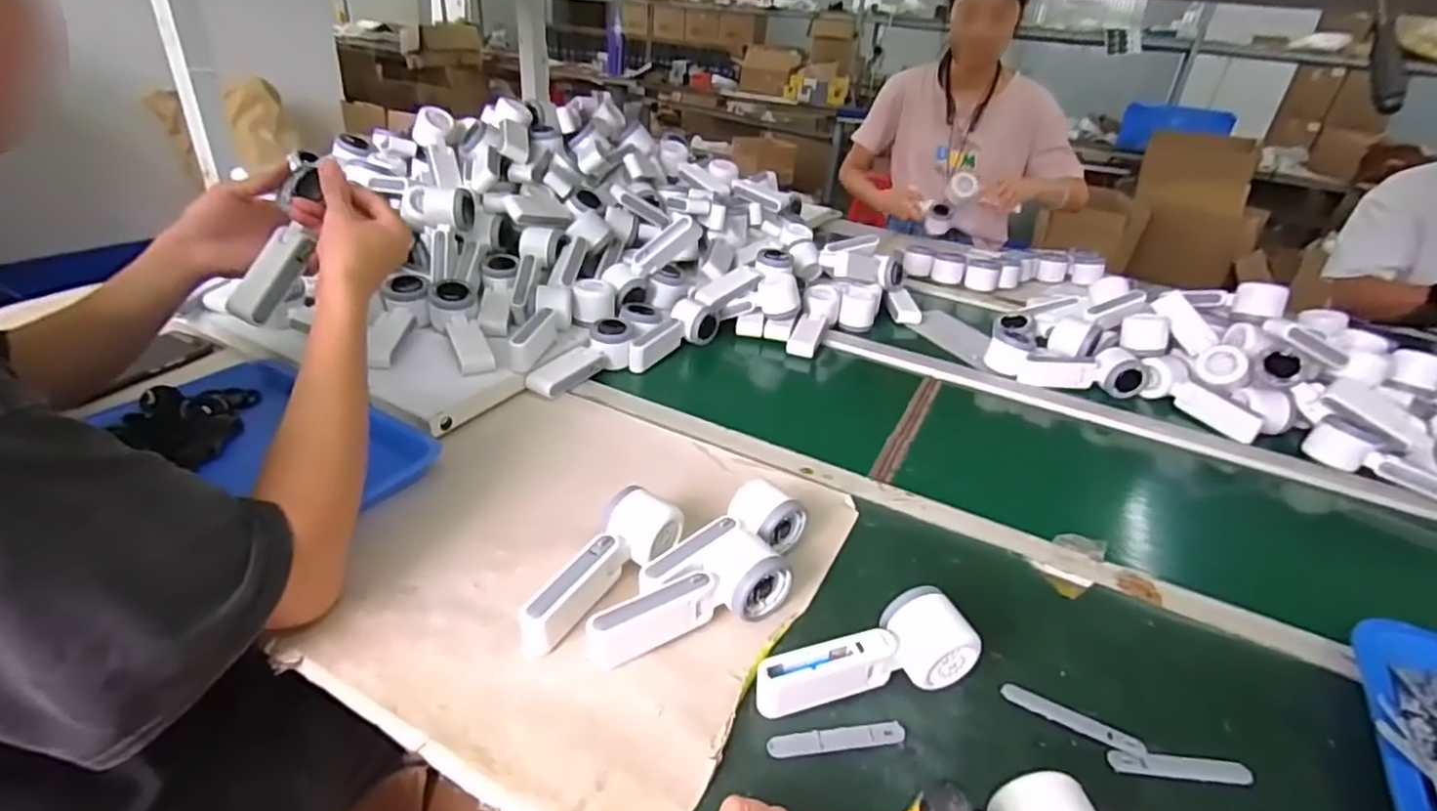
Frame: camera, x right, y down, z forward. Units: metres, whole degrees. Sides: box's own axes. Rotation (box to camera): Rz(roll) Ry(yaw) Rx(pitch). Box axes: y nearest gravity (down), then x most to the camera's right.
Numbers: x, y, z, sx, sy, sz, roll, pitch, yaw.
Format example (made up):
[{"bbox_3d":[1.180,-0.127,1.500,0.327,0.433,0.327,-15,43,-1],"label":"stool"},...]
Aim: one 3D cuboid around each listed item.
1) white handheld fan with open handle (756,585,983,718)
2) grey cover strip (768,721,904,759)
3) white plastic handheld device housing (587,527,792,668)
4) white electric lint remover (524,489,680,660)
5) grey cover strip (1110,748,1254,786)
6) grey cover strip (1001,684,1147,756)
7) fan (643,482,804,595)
[{"bbox_3d":[0.108,0.184,0.497,0.168,0.053,0.065,-3,31,-11],"label":"white handheld fan with open handle"},{"bbox_3d":[0.082,0.230,0.461,0.096,0.005,0.018,-2,31,-9],"label":"grey cover strip"},{"bbox_3d":[-0.025,0.153,0.530,0.168,0.049,0.060,-17,36,-30],"label":"white plastic handheld device housing"},{"bbox_3d":[-0.089,0.134,0.546,0.055,0.054,0.165,17,33,21],"label":"white electric lint remover"},{"bbox_3d":[0.320,0.248,0.461,0.095,0.004,0.017,4,31,1],"label":"grey cover strip"},{"bbox_3d":[0.256,0.228,0.486,0.094,0.004,0.014,18,34,23],"label":"grey cover strip"},{"bbox_3d":[0.003,0.122,0.583,0.165,0.052,0.054,-22,39,-36],"label":"fan"}]

